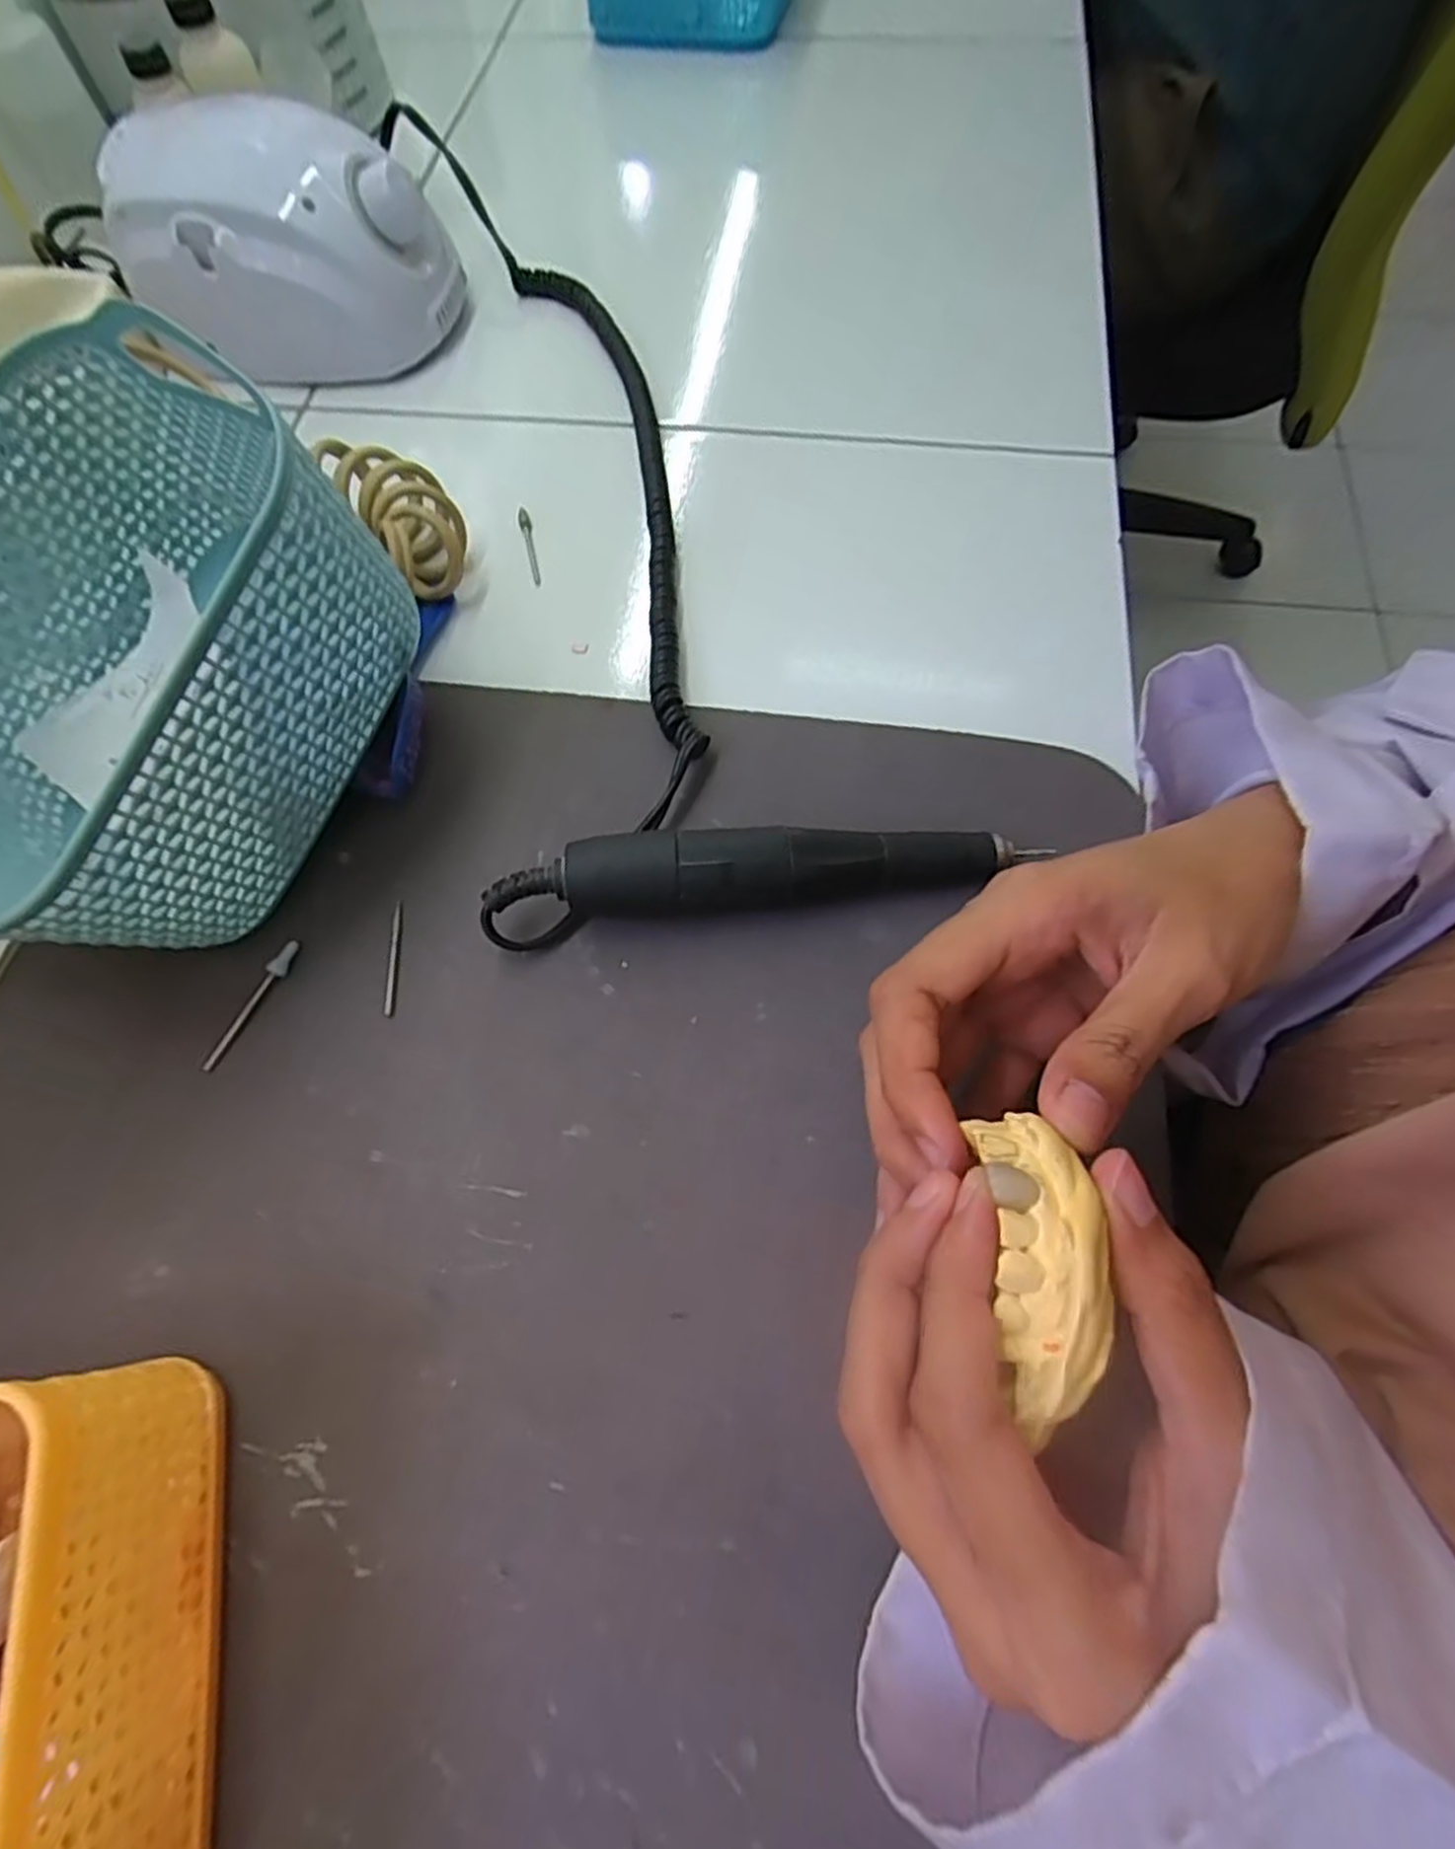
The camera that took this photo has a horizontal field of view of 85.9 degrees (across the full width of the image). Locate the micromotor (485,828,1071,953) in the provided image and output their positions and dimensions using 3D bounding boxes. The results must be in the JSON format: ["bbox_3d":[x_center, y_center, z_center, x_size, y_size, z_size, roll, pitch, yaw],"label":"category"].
[{"bbox_3d":[0.009,-0.017,0.262,0.177,0.032,0.024,-7,67,-1],"label":"micromotor"}]

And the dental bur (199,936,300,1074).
[{"bbox_3d":[-0.160,0.027,0.263,0.005,0.004,0.049,25,70,12],"label":"dental bur"}]

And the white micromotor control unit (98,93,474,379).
[{"bbox_3d":[-0.212,-0.331,0.381,0.134,0.075,0.087,9,68,6],"label":"white micromotor control unit"}]

